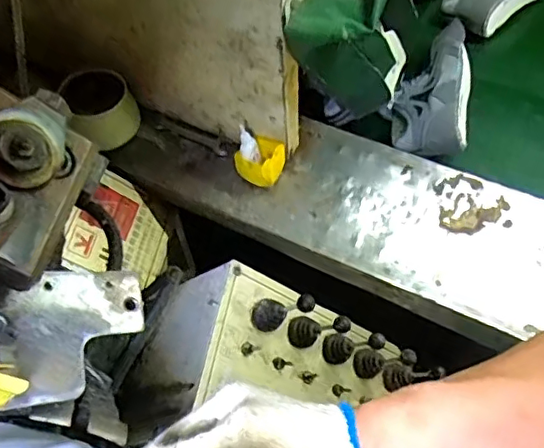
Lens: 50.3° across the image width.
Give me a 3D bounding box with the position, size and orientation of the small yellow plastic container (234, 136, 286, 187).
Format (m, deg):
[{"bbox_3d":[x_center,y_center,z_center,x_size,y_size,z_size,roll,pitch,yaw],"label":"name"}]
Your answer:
[{"bbox_3d":[-0.015,-0.094,0.897,0.067,0.051,0.067,32,65,20],"label":"small yellow plastic container"}]

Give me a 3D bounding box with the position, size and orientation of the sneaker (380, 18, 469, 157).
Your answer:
[{"bbox_3d":[0.269,-0.232,0.993,0.133,0.085,0.259,8,59,8],"label":"sneaker"}]

